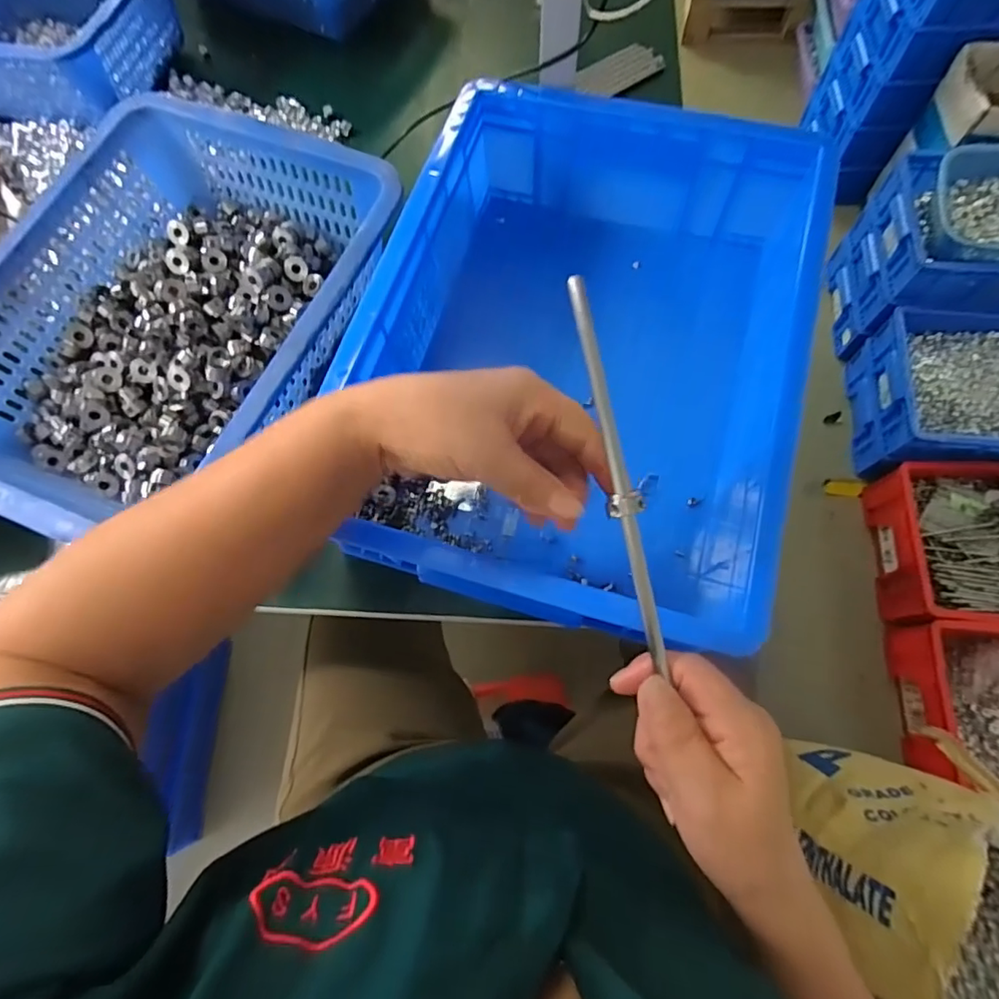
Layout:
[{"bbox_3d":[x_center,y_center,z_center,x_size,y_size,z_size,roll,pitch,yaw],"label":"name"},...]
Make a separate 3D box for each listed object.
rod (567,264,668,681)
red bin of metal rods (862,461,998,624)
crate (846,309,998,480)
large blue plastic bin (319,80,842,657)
[{"bbox_3d":[0.061,-0.012,0.273,0.008,0.005,0.201,-13,91,-2],"label":"rod"},{"bbox_3d":[1.047,0.093,1.080,0.512,0.151,0.340,1,71,3],"label":"red bin of metal rods"},{"bbox_3d":[1.052,-0.219,1.164,0.466,0.166,0.334,2,71,3],"label":"crate"},{"bbox_3d":[0.062,-0.119,0.421,0.303,0.113,0.399,16,73,8],"label":"large blue plastic bin"}]

